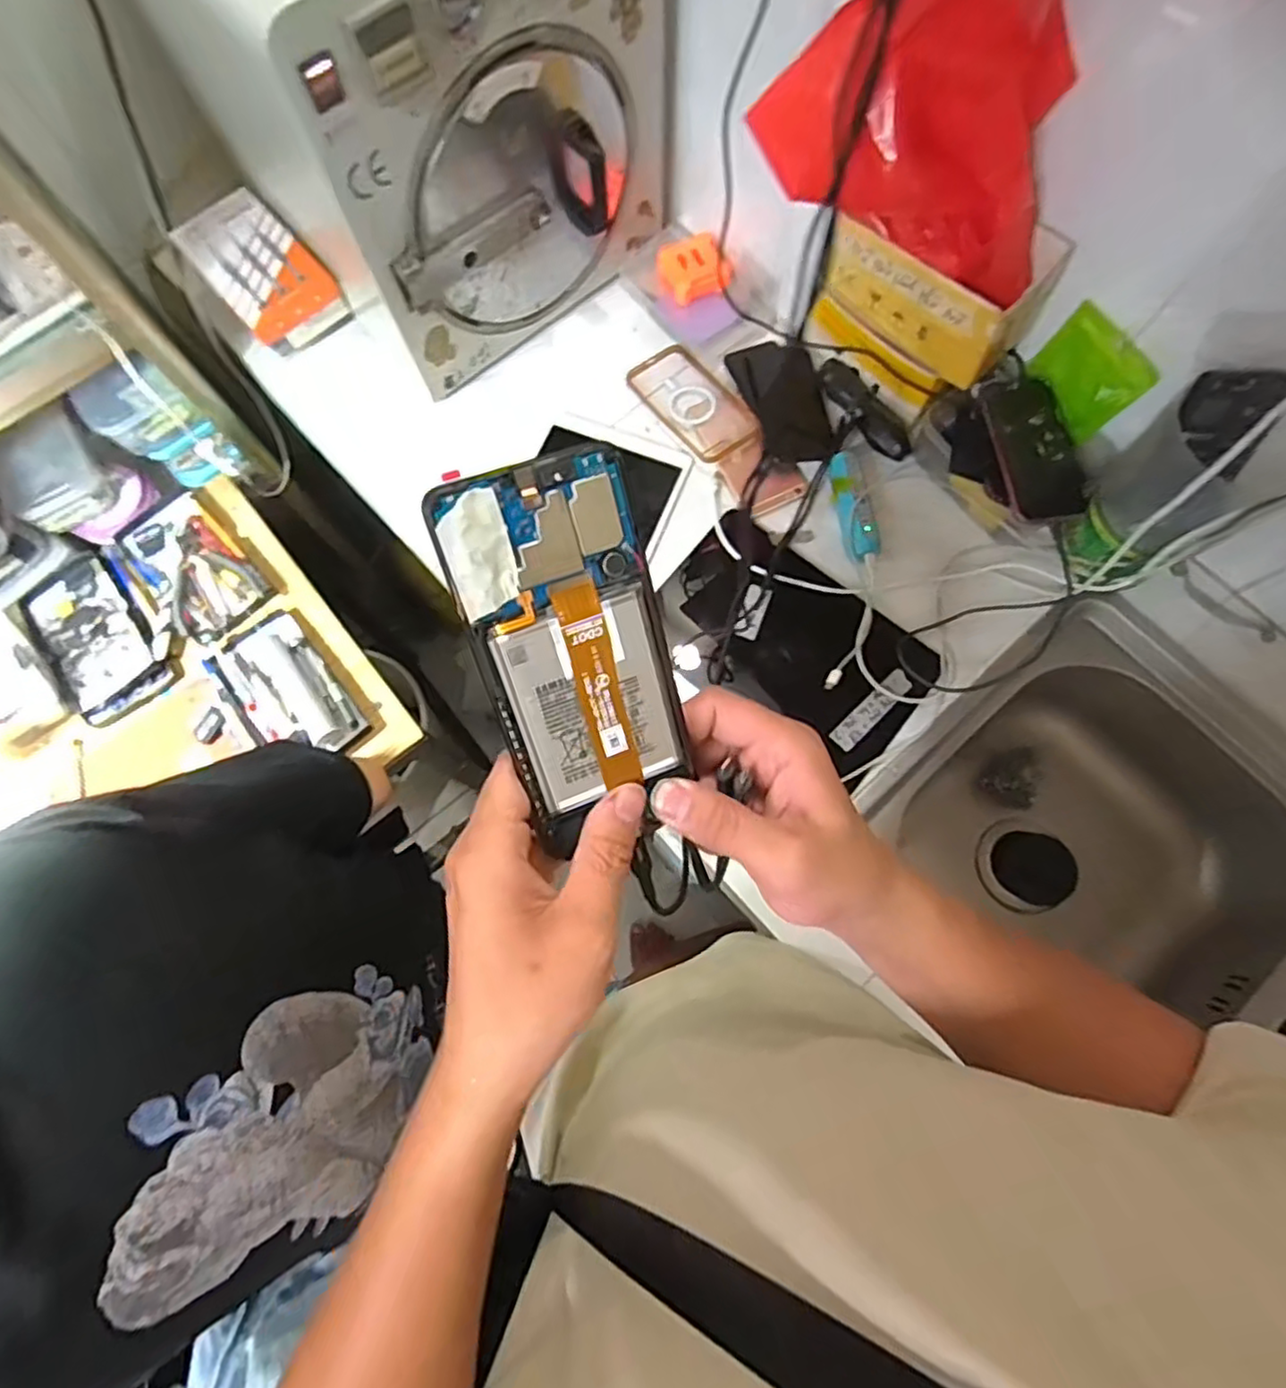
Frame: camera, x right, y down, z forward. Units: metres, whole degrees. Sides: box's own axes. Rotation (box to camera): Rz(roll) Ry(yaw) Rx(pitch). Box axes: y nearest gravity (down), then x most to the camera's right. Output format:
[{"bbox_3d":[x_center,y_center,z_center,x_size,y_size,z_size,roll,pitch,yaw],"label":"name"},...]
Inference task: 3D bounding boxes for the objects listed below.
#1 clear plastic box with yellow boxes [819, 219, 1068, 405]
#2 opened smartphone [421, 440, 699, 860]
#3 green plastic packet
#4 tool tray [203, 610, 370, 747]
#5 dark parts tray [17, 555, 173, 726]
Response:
[{"bbox_3d":[0.276,-0.386,0.680,0.098,0.167,0.192,-44,79,-10],"label":"clear plastic box with yellow boxes"},{"bbox_3d":[-0.025,-0.014,0.266,0.072,0.004,0.146,-21,114,-13],"label":"opened smartphone"},{"bbox_3d":[0.418,-0.301,0.644,0.018,0.097,0.098,-25,77,-5],"label":"green plastic packet"},{"bbox_3d":[-0.417,-0.003,0.793,0.108,0.029,0.184,-37,78,-8],"label":"tool tray"},{"bbox_3d":[-0.638,-0.070,0.793,0.111,0.016,0.194,-36,78,-8],"label":"dark parts tray"}]

